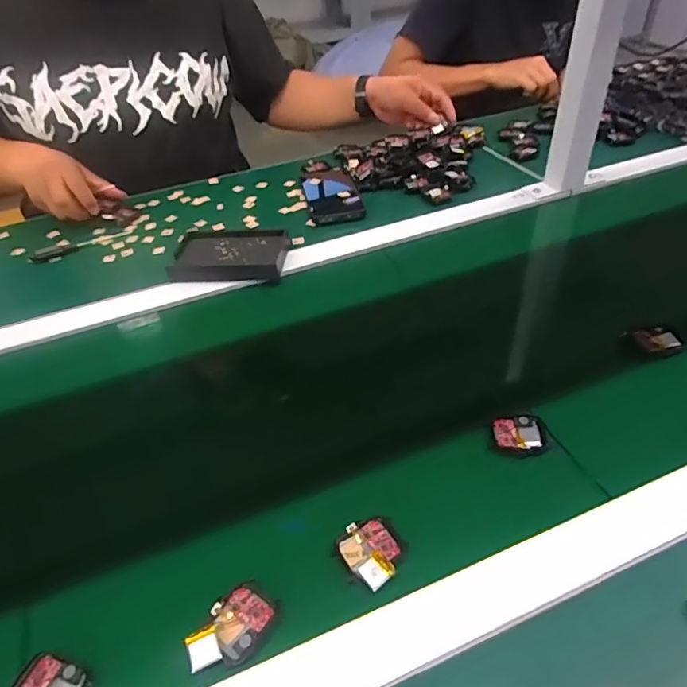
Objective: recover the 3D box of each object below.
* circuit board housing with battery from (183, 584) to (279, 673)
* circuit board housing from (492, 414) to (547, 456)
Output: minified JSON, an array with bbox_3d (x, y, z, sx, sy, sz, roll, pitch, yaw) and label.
[{"bbox_3d":[-0.070,0.179,0.324,0.035,0.014,0.055,21,48,26],"label":"circuit board housing with battery"},{"bbox_3d":[0.145,0.074,0.424,0.041,0.005,0.038,-6,42,-1],"label":"circuit board housing"}]

